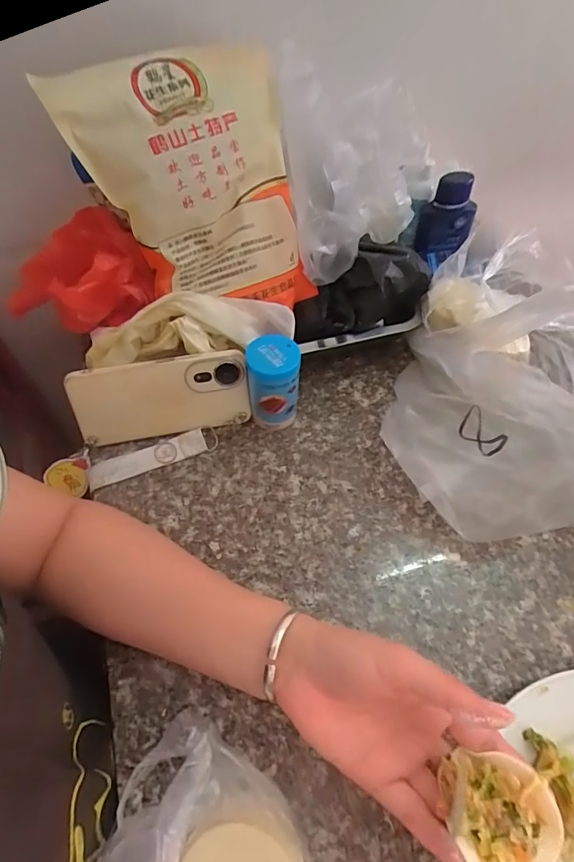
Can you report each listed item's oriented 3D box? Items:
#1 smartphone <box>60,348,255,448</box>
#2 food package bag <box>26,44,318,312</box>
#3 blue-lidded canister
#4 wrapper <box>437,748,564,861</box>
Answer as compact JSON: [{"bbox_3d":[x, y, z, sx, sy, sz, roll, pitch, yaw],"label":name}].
[{"bbox_3d":[-0.119,-0.030,0.426,0.162,0.078,0.006,-9,34,-6],"label":"smartphone"},{"bbox_3d":[-0.085,-0.218,0.417,0.185,0.226,0.059,-17,26,-3],"label":"food package bag"},{"bbox_3d":[-0.012,-0.043,0.431,0.047,0.092,0.044,-5,56,-5],"label":"blue-lidded canister"},{"bbox_3d":[0.113,0.203,0.230,0.052,0.022,0.061,-27,59,-16],"label":"wrapper"}]

